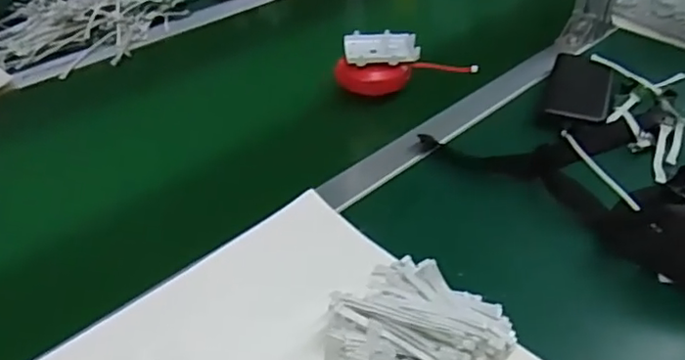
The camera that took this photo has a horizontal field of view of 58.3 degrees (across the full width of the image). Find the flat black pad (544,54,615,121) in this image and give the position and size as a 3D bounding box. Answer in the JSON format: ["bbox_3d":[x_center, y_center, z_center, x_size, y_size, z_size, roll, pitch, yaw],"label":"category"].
[{"bbox_3d":[0.290,-0.115,0.747,0.072,0.006,0.156,14,39,16],"label":"flat black pad"}]

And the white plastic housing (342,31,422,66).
[{"bbox_3d":[0.047,-0.164,0.756,0.087,0.015,0.072,-4,38,-6],"label":"white plastic housing"}]

